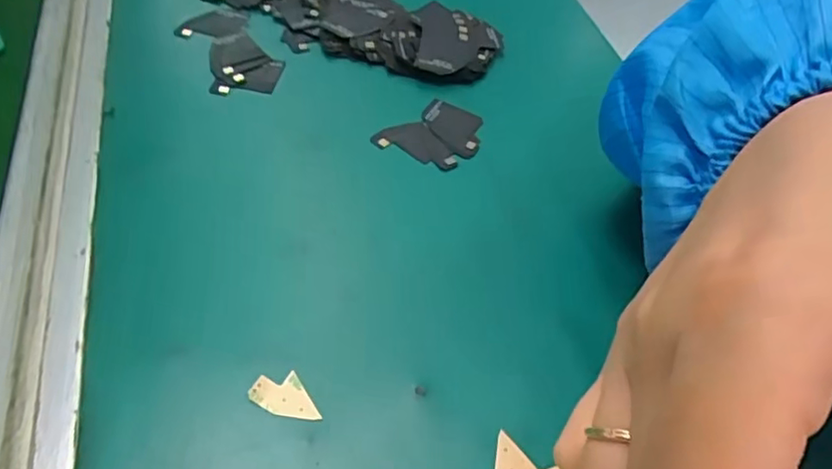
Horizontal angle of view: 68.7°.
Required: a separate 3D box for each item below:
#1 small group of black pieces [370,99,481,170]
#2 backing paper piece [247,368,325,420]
[{"bbox_3d":[0.011,-0.052,0.317,0.041,0.004,0.056,39,51,24],"label":"small group of black pieces"},{"bbox_3d":[-0.046,0.058,0.220,0.027,0.004,0.015,25,54,8],"label":"backing paper piece"}]

